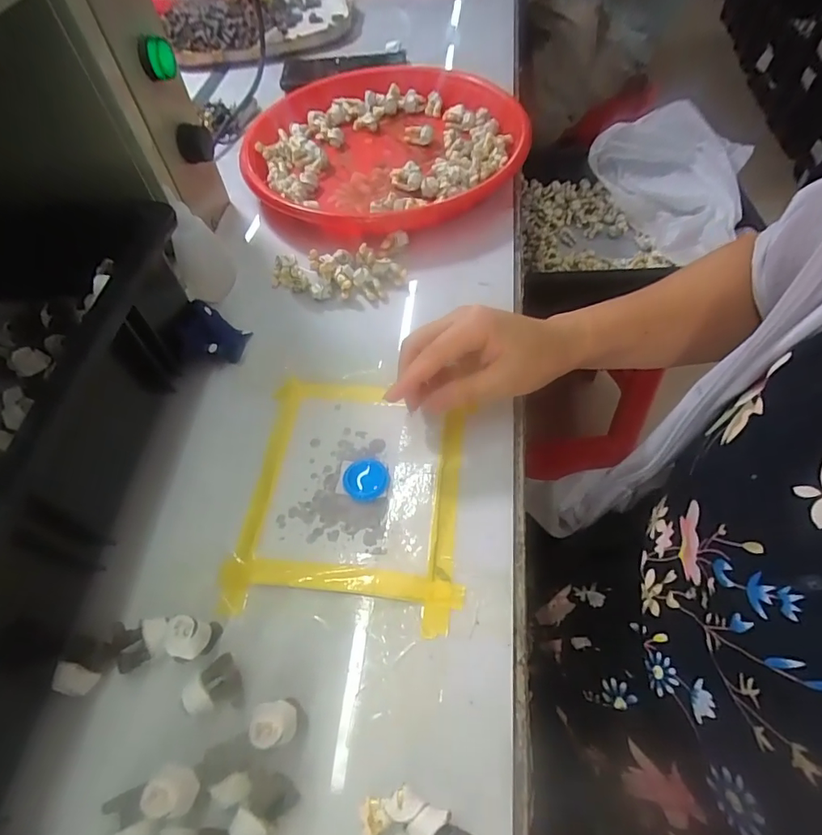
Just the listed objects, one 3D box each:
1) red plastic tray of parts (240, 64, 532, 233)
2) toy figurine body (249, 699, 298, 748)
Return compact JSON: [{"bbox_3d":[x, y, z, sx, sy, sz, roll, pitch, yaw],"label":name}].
[{"bbox_3d":[-0.029,-0.292,0.521,0.283,0.057,0.290,-2,56,2],"label":"red plastic tray of parts"},{"bbox_3d":[-0.066,0.152,0.244,0.021,0.021,0.019,-13,57,-5],"label":"toy figurine body"}]

